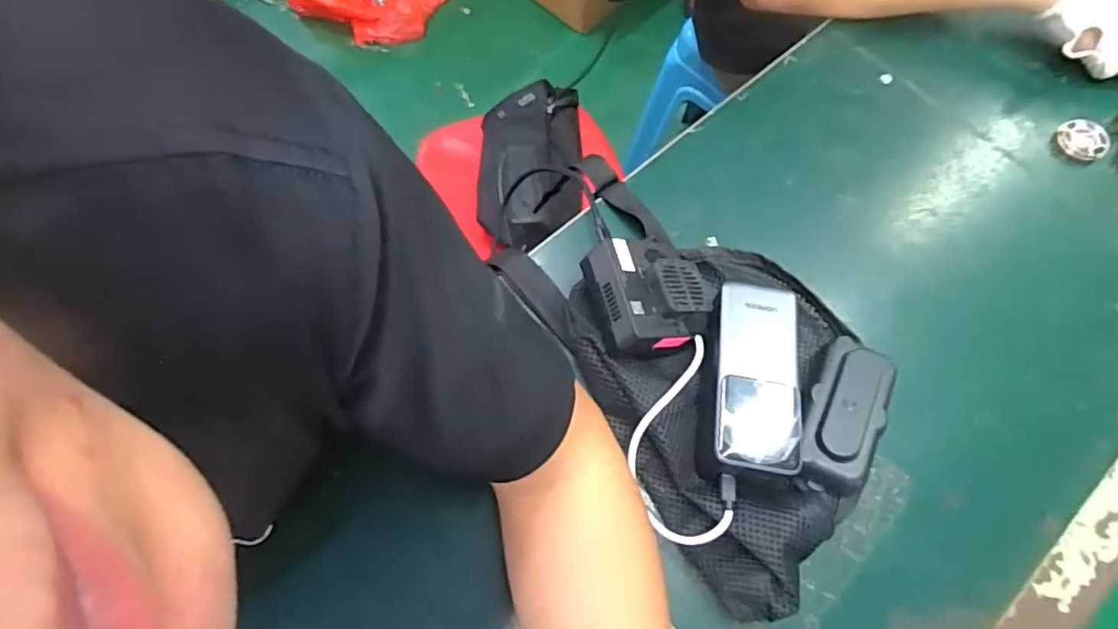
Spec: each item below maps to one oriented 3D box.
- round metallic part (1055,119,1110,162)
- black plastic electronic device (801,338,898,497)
[{"bbox_3d":[0.465,-0.155,0.521,0.035,0.010,0.040,-28,72,-12],"label":"round metallic part"},{"bbox_3d":[0.194,0.066,0.394,0.045,0.020,0.105,24,70,7],"label":"black plastic electronic device"}]

